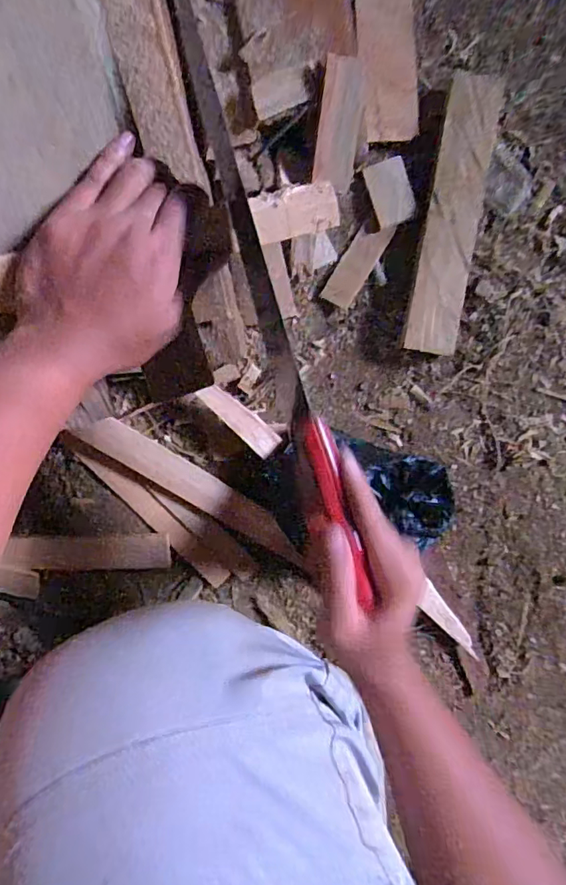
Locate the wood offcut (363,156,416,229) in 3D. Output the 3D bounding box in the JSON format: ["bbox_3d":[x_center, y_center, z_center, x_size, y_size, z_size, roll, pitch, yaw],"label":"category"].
[{"bbox_3d":[0.105,-0.242,0.484,0.037,0.010,0.062,-16,96,4],"label":"wood offcut"}]

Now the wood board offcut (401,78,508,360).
[{"bbox_3d":[0.162,-0.215,0.481,0.049,0.028,0.252,9,99,-2],"label":"wood board offcut"}]

